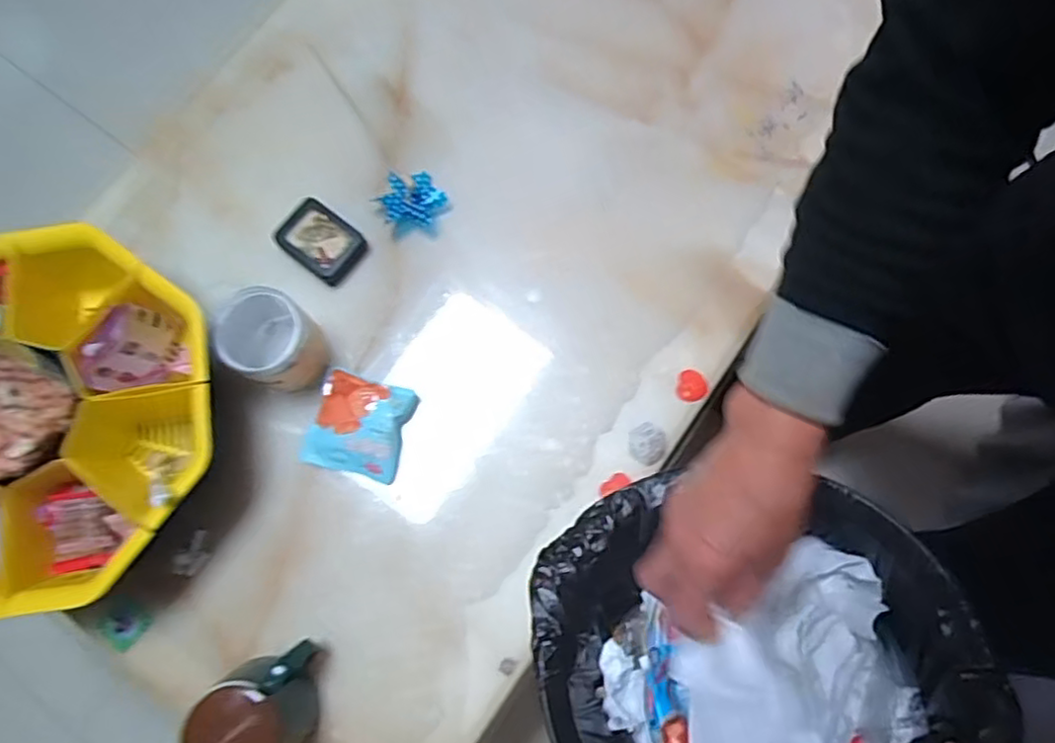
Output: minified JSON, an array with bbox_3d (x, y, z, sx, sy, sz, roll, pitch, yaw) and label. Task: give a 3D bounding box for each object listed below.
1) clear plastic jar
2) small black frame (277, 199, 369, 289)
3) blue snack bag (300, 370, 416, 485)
[{"bbox_3d":[-0.258,-0.033,0.660,0.097,0.087,0.081,41,80,8],"label":"clear plastic jar"},{"bbox_3d":[-0.226,-0.142,0.716,0.093,0.017,0.065,38,79,8],"label":"small black frame"},{"bbox_3d":[-0.174,0.054,0.672,0.100,0.028,0.095,13,77,3],"label":"blue snack bag"}]

